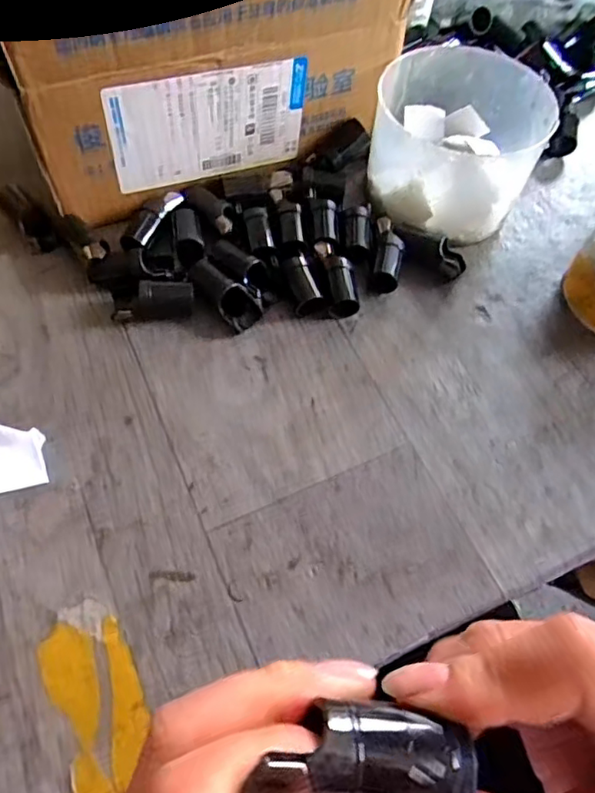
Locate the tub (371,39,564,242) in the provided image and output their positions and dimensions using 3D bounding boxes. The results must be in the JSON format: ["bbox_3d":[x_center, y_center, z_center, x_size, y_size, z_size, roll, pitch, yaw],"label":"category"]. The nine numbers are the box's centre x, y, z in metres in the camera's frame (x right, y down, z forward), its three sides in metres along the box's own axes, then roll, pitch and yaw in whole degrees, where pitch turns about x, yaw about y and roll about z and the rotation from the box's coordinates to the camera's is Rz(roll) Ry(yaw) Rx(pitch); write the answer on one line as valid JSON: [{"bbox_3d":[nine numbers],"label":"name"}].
[{"bbox_3d":[0.110,-0.173,0.412,0.111,0.081,0.115,1,61,-3],"label":"tub"}]

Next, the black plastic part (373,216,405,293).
[{"bbox_3d":[0.061,-0.093,0.393,0.018,0.020,0.053,7,59,2],"label":"black plastic part"}]

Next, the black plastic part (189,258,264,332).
[{"bbox_3d":[-0.048,-0.065,0.374,0.024,0.021,0.054,-39,68,-23],"label":"black plastic part"}]

